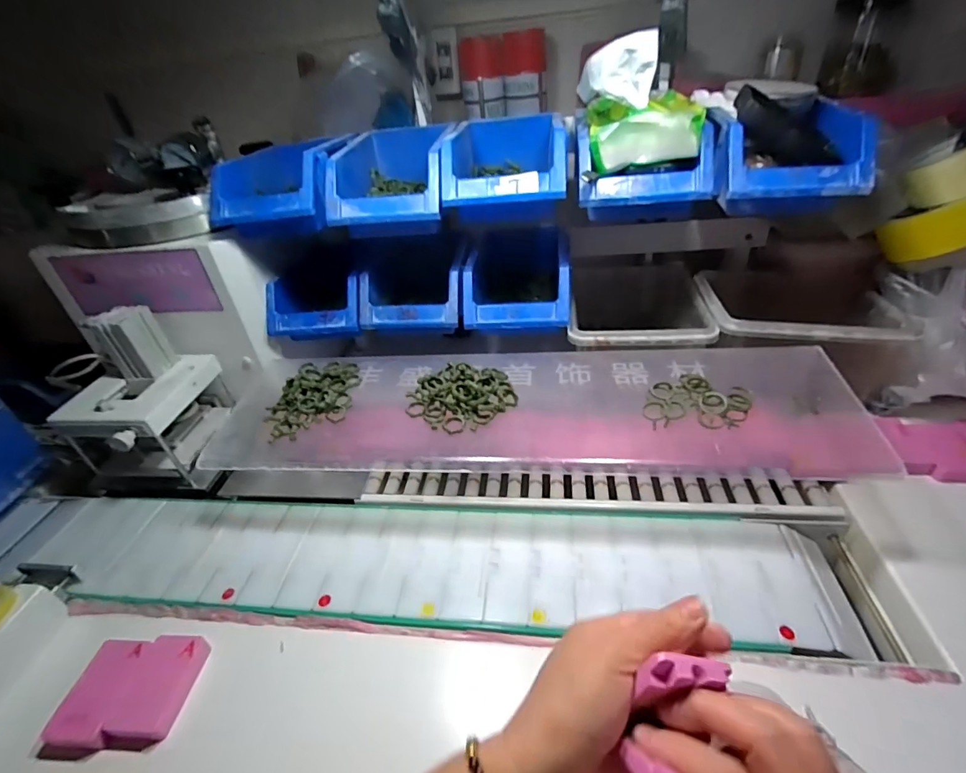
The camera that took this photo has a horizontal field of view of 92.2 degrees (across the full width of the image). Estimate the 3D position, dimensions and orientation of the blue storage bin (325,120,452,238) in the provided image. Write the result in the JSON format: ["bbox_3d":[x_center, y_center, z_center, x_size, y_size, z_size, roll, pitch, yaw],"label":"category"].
[{"bbox_3d":[-0.104,-0.250,0.539,0.121,0.068,0.196,-4,36,3],"label":"blue storage bin"}]

